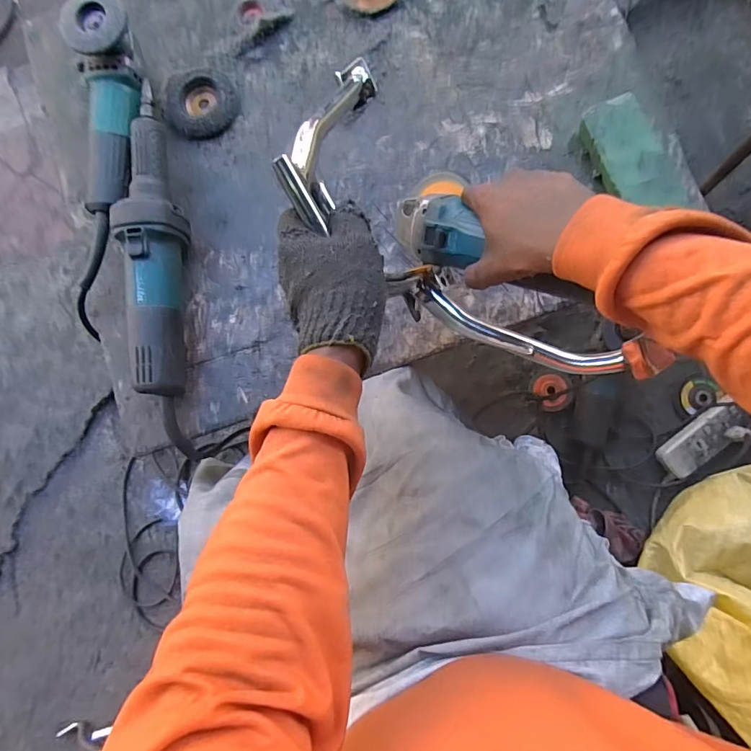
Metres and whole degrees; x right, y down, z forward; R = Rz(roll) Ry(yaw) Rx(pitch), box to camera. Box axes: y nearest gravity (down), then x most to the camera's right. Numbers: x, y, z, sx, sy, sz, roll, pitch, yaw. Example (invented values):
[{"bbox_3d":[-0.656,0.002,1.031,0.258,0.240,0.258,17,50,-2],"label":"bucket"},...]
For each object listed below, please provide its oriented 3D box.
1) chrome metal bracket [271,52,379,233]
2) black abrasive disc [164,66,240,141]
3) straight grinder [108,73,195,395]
[{"bbox_3d":[-0.040,-0.224,0.418,0.039,0.046,0.238,8,56,7],"label":"chrome metal bracket"},{"bbox_3d":[-0.232,-0.357,0.597,0.104,0.016,0.093,32,89,8],"label":"black abrasive disc"},{"bbox_3d":[-0.265,-0.157,0.554,0.066,0.078,0.362,2,85,6],"label":"straight grinder"}]

